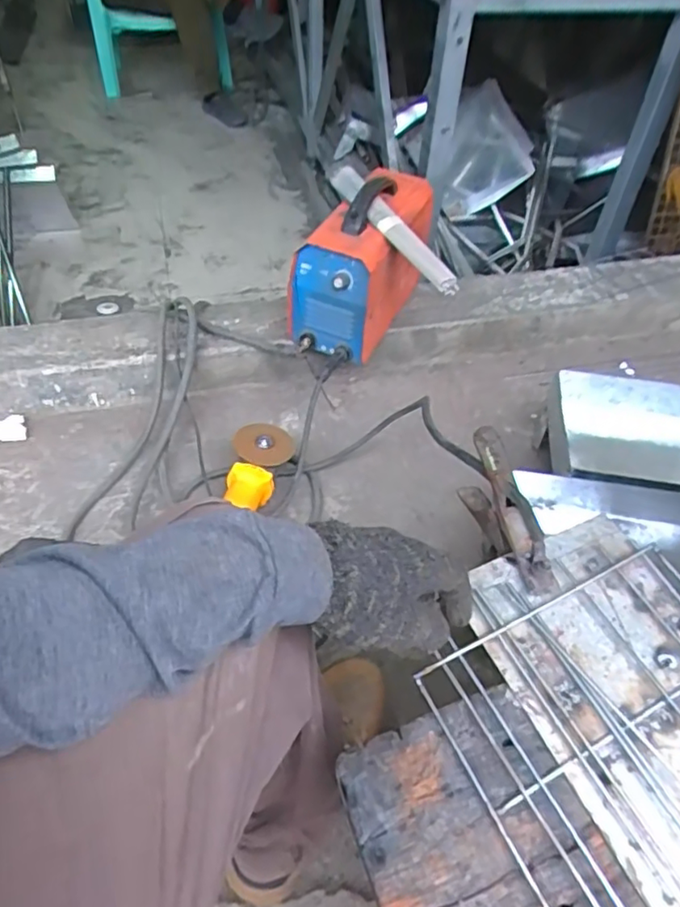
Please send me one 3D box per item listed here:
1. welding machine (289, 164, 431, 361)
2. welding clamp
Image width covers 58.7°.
[{"bbox_3d":[0.042,-0.356,1.107,0.163,0.226,0.307,20,50,15],"label":"welding machine"},{"bbox_3d":[0.140,0.059,0.530,0.032,0.069,0.156,-2,48,-5],"label":"welding clamp"}]

